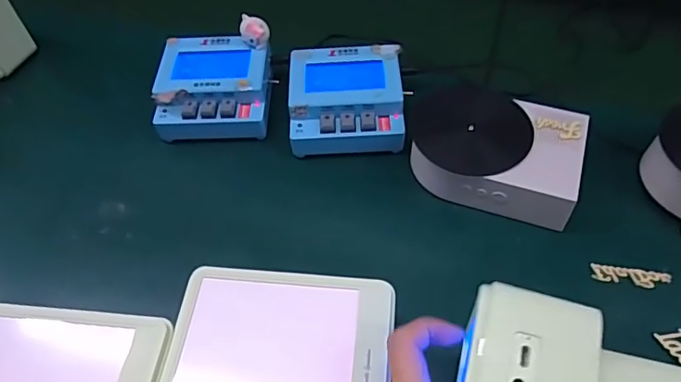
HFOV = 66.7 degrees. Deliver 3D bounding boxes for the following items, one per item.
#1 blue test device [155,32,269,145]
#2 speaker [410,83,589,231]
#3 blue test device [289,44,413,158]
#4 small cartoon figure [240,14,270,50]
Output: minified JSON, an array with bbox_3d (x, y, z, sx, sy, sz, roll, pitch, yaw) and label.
[{"bbox_3d":[-0.119,-0.097,0.496,0.103,0.051,0.097,-2,54,3],"label":"blue test device"},{"bbox_3d":[0.125,-0.031,0.430,0.135,0.051,0.097,16,57,15],"label":"speaker"},{"bbox_3d":[0.007,-0.081,0.480,0.100,0.050,0.100,-3,54,3],"label":"blue test device"},{"bbox_3d":[-0.082,-0.150,0.486,0.025,0.026,0.017,16,57,14],"label":"small cartoon figure"}]

